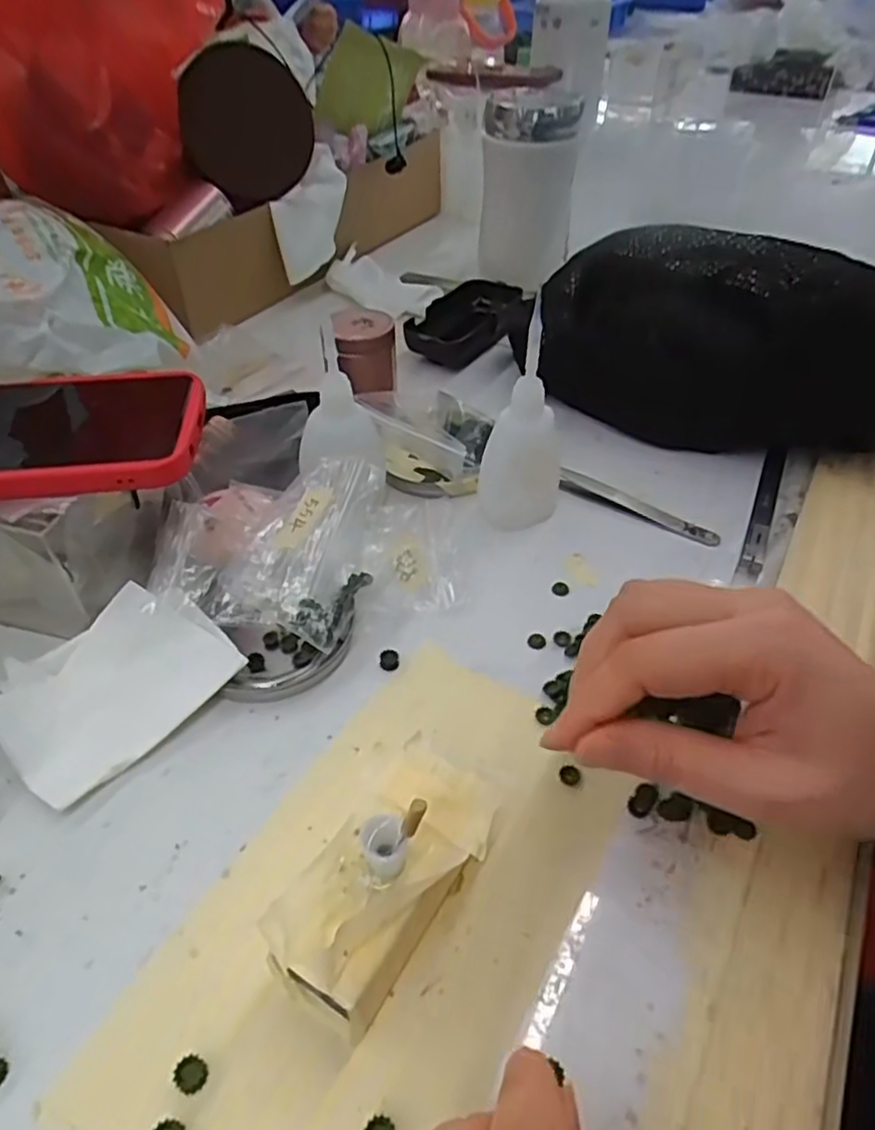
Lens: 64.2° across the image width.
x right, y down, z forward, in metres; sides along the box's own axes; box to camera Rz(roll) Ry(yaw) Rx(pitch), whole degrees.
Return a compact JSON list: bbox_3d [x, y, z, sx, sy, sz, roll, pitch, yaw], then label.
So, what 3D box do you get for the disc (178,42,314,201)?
[{"bbox_3d":[-0.144,-0.332,0.525,0.096,0.092,0.015,2,44,2],"label":"disc"}]

